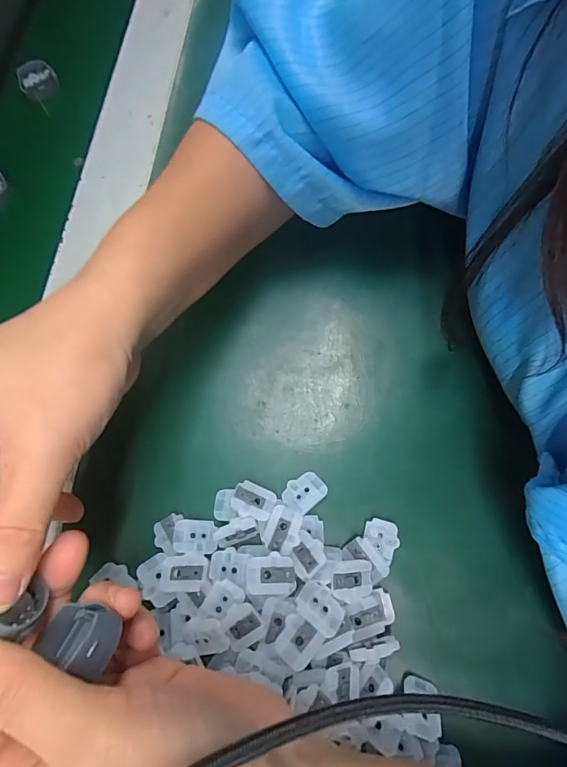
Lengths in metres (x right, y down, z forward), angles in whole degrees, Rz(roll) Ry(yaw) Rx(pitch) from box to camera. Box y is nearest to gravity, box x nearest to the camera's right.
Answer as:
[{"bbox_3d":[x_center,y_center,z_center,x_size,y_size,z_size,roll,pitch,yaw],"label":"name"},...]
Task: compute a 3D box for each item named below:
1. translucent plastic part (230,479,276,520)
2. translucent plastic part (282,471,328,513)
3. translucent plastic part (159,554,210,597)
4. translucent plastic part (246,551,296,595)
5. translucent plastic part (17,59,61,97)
[{"bbox_3d":[-0.015,0.059,0.215,0.021,0.008,0.016,24,73,10],"label":"translucent plastic part"},{"bbox_3d":[0.011,0.055,0.221,0.021,0.004,0.017,-40,74,-11],"label":"translucent plastic part"},{"bbox_3d":[-0.047,0.089,0.201,0.022,0.009,0.016,-9,71,-1],"label":"translucent plastic part"},{"bbox_3d":[-0.006,0.086,0.193,0.022,0.004,0.017,0,71,2],"label":"translucent plastic part"},{"bbox_3d":[-0.195,-0.242,0.340,0.029,0.017,0.018,-24,71,-8],"label":"translucent plastic part"}]

